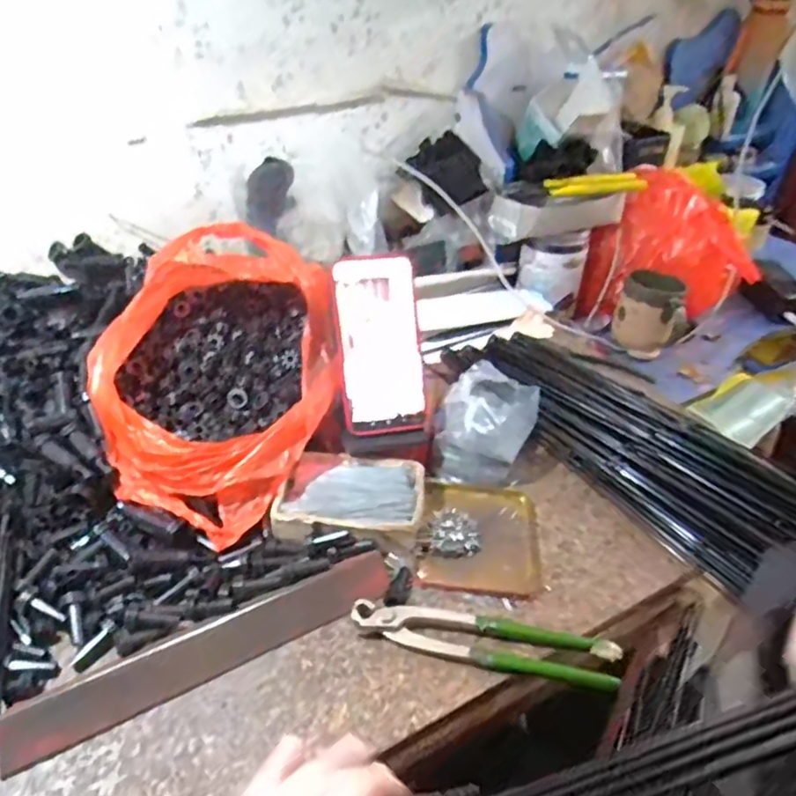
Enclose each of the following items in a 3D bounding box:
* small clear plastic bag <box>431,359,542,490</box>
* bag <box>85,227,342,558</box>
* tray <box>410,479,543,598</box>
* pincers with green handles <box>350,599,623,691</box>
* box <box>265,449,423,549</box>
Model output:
[{"bbox_3d":[0.090,0.021,0.648,0.084,0.074,0.125,19,40,21],"label":"small clear plastic bag"},{"bbox_3d":[-0.170,-0.028,0.603,0.217,0.162,0.232,19,40,21],"label":"bag"},{"bbox_3d":[0.071,0.120,0.576,0.108,0.015,0.125,6,37,5],"label":"tray"},{"bbox_3d":[0.064,0.184,0.487,0.198,0.017,0.040,8,38,8],"label":"pincers with green handles"},{"bbox_3d":[-0.042,0.090,0.580,0.127,0.027,0.088,2,37,0],"label":"box"}]

